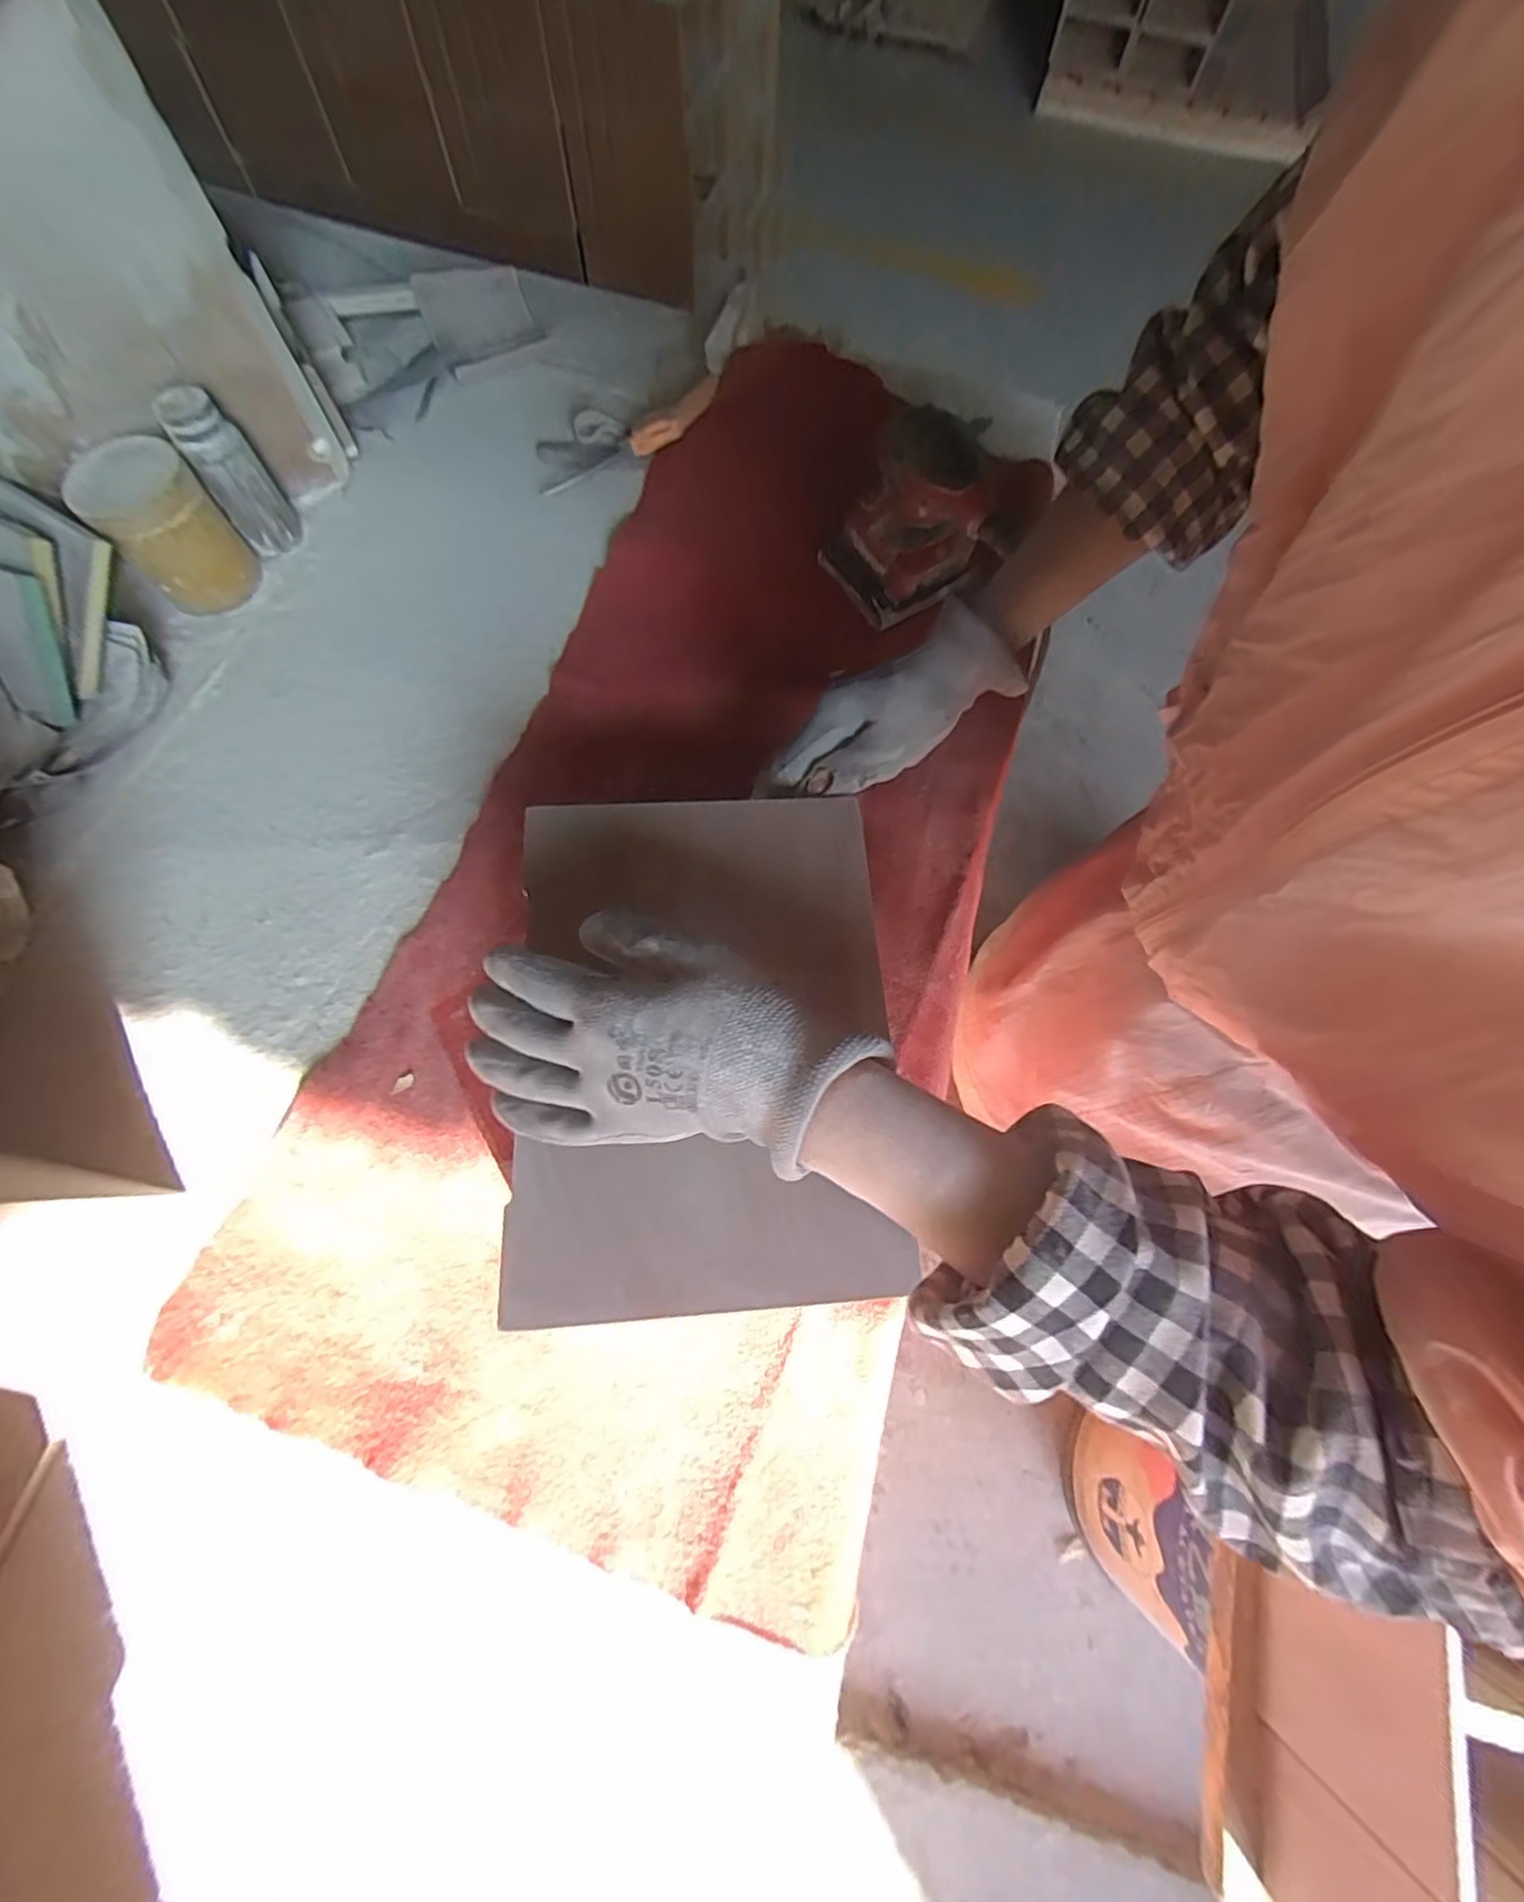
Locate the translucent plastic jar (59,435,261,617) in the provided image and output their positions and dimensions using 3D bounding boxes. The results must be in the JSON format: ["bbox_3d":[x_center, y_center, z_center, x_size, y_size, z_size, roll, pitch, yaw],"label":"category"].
[{"bbox_3d":[-0.482,-0.344,0.522,0.091,0.091,0.081,44,75,12],"label":"translucent plastic jar"}]

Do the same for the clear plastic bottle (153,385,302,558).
[{"bbox_3d":[-0.436,-0.394,0.537,0.050,0.112,0.046,-36,76,-14],"label":"clear plastic bottle"}]

